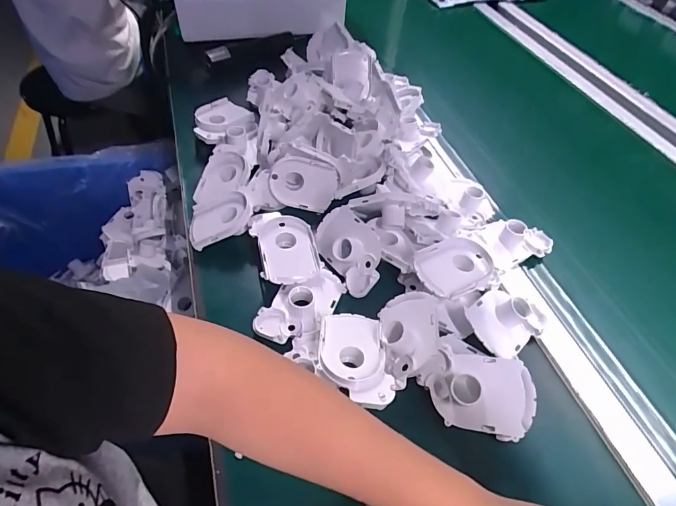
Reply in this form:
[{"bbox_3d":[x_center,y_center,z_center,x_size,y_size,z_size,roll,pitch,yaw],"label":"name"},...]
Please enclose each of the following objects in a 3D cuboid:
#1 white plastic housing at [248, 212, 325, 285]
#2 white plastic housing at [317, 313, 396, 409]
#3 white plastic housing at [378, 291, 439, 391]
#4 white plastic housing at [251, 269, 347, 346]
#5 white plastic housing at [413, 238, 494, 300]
[{"bbox_3d":[-0.062,-0.006,0.473,0.069,0.025,0.102,-14,53,-14],"label":"white plastic housing"},{"bbox_3d":[0.014,0.100,0.383,0.063,0.028,0.104,-2,51,-5],"label":"white plastic housing"},{"bbox_3d":[0.070,0.081,0.392,0.059,0.035,0.102,6,51,1],"label":"white plastic housing"},{"bbox_3d":[-0.038,0.053,0.428,0.060,0.024,0.104,28,55,18],"label":"white plastic housing"},{"bbox_3d":[0.130,0.023,0.449,0.091,0.044,0.066,-26,58,-24],"label":"white plastic housing"}]

